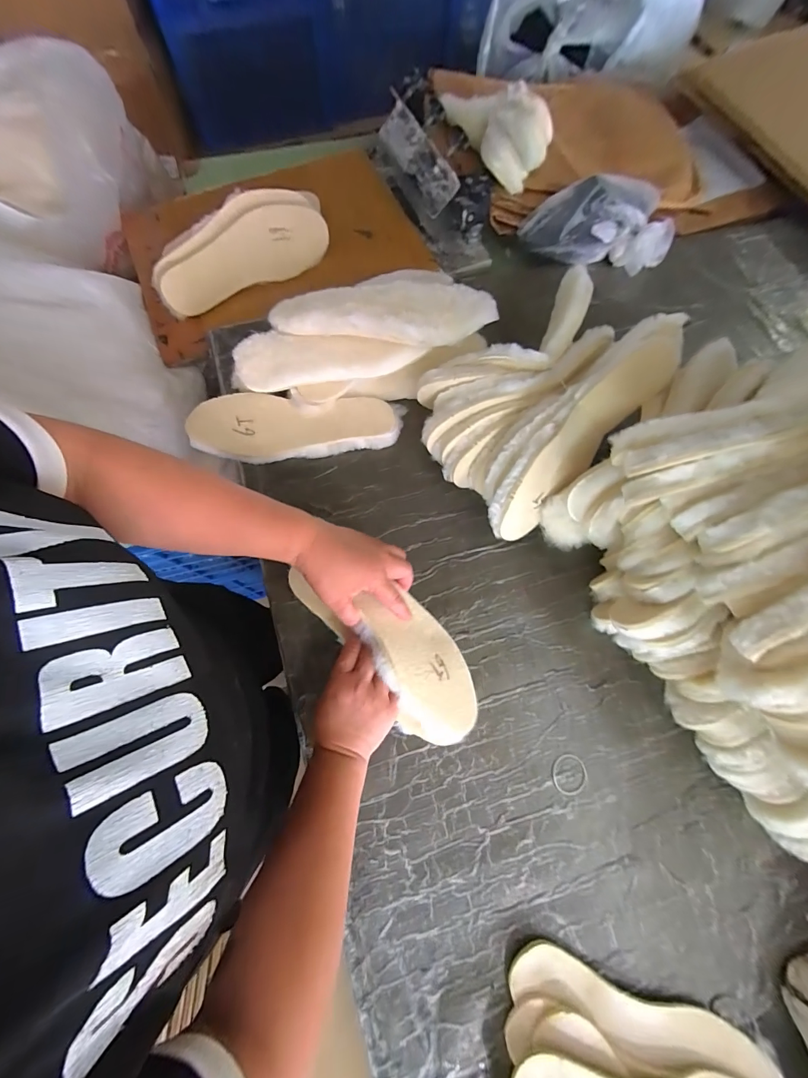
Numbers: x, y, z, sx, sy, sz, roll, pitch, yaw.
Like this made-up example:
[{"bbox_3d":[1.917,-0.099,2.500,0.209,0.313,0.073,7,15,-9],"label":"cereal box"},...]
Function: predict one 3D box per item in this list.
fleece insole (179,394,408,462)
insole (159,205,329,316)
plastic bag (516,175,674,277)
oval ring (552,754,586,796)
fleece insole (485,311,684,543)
[{"bbox_3d":[-0.145,-0.156,0.545,0.282,0.022,0.094,0,80,-6],"label":"fleece insole"},{"bbox_3d":[-0.259,-0.462,0.634,0.278,0.018,0.095,-28,120,-9],"label":"insole"},{"bbox_3d":[0.325,-0.514,0.647,0.246,0.104,0.086,5,72,-1],"label":"plastic bag"},{"bbox_3d":[0.196,0.279,0.460,0.041,0.004,0.042,-8,73,-5],"label":"oval ring"},{"bbox_3d":[0.210,-0.132,0.469,0.078,0.069,0.311,41,96,10],"label":"fleece insole"}]

